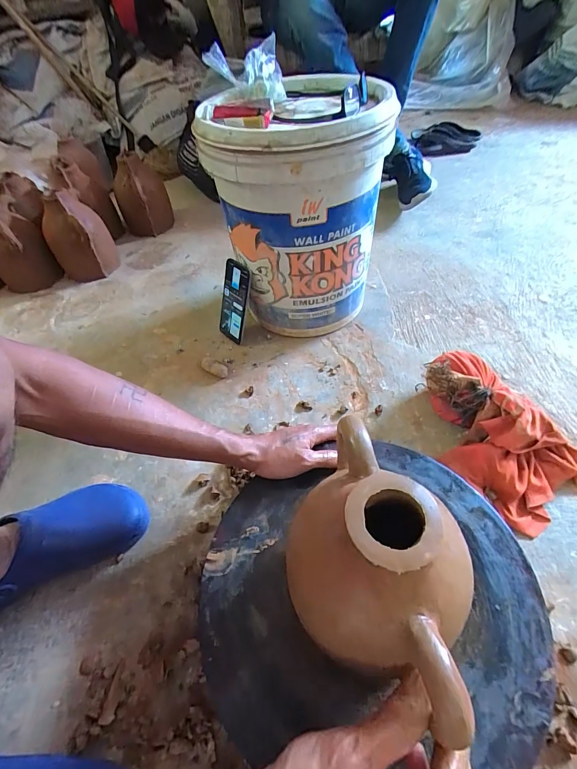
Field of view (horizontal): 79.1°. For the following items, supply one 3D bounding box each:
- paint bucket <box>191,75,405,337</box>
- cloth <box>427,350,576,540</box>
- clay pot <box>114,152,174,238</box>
[{"bbox_3d":[0.029,-0.323,0.682,0.295,0.370,0.296,9,53,13],"label":"paint bucket"},{"bbox_3d":[0.310,0.068,0.524,0.186,0.085,0.278,-31,55,-17],"label":"cloth"},{"bbox_3d":[-0.439,-0.557,1.042,0.150,0.188,0.136,-22,53,-12],"label":"clay pot"}]

